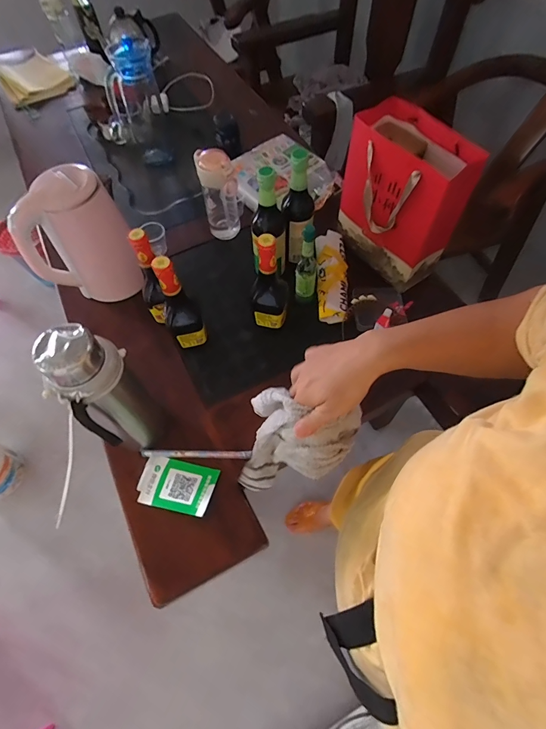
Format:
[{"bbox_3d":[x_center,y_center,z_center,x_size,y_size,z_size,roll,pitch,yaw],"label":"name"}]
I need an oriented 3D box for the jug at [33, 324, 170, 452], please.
[{"bbox_3d":[-0.225,0.048,0.511,0.089,0.270,0.089,-1,62,2],"label":"jug"}]

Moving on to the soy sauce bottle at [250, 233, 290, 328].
[{"bbox_3d":[-0.006,-0.146,0.646,0.069,0.195,0.048,0,62,2],"label":"soy sauce bottle"}]

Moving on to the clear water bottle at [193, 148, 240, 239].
[{"bbox_3d":[-0.119,-0.375,0.792,0.075,0.177,0.080,-13,62,-5],"label":"clear water bottle"}]

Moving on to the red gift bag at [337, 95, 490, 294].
[{"bbox_3d":[0.243,-0.327,0.698,0.115,0.247,0.252,-36,67,-16],"label":"red gift bag"}]

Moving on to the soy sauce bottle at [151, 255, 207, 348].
[{"bbox_3d":[-0.166,-0.098,0.637,0.058,0.212,0.051,-27,64,-12],"label":"soy sauce bottle"}]

